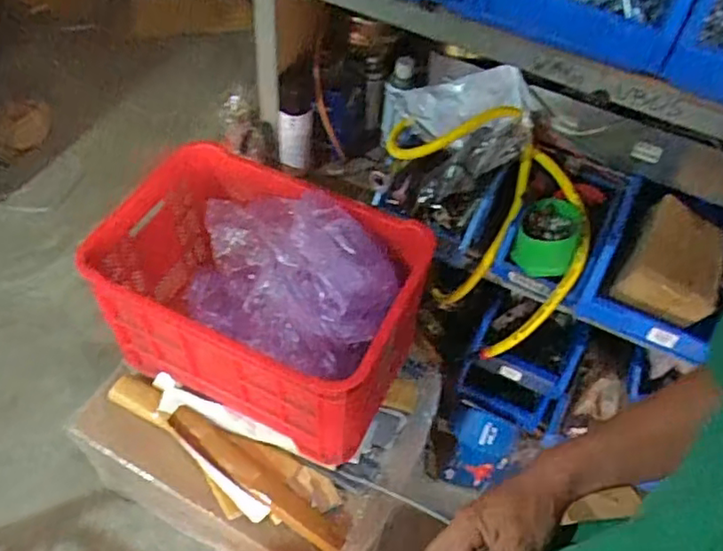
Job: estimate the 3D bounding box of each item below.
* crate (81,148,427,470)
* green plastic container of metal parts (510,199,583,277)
[{"bbox_3d":[-0.194,0.033,1.157,0.553,0.294,0.361,22,54,11],"label":"crate"},{"bbox_3d":[0.321,-0.070,1.066,0.100,0.082,0.119,20,54,9],"label":"green plastic container of metal parts"}]

